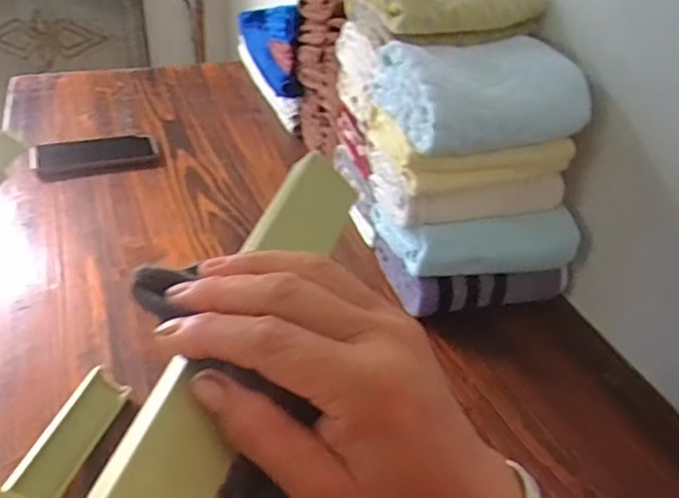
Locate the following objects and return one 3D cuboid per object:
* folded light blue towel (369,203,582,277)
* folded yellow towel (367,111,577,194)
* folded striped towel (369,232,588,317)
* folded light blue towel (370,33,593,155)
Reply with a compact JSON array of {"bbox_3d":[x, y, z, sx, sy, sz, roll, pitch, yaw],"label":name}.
[{"bbox_3d":[0.144,-0.026,0.651,0.184,0.061,0.113,-5,37,-13],"label":"folded light blue towel"},{"bbox_3d":[0.123,-0.113,0.616,0.172,0.044,0.143,-12,39,-21],"label":"folded yellow towel"},{"bbox_3d":[0.142,0.012,0.681,0.178,0.060,0.124,-9,37,-17],"label":"folded striped towel"},{"bbox_3d":[0.133,-0.159,0.583,0.161,0.066,0.139,-10,38,-19],"label":"folded light blue towel"}]

